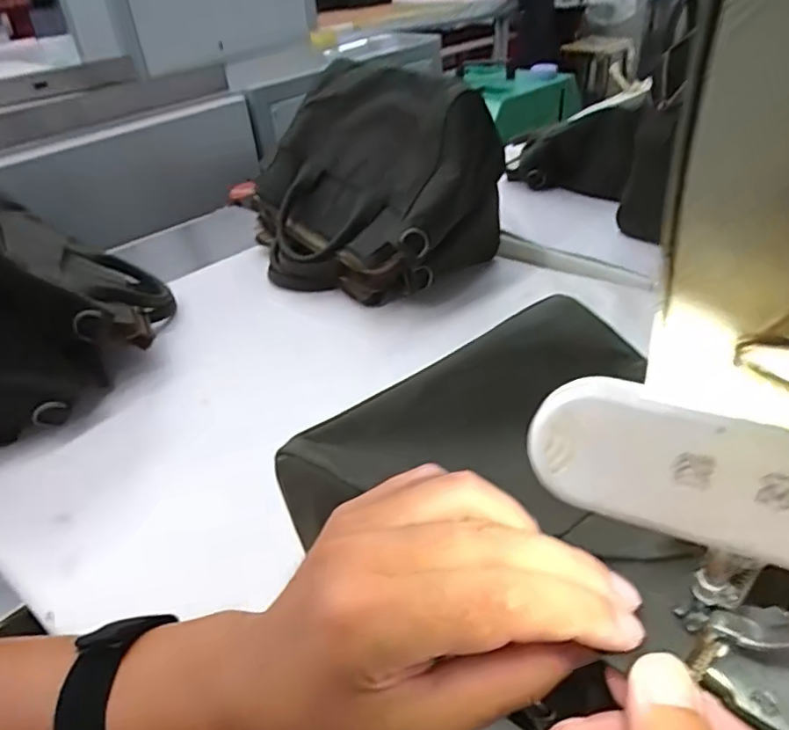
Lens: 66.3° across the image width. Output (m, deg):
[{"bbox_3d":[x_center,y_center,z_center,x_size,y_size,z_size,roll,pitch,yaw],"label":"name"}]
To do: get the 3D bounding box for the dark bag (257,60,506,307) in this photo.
[{"bbox_3d":[-0.038,-0.211,0.695,0.305,0.189,0.202,28,47,36],"label":"dark bag"}]

